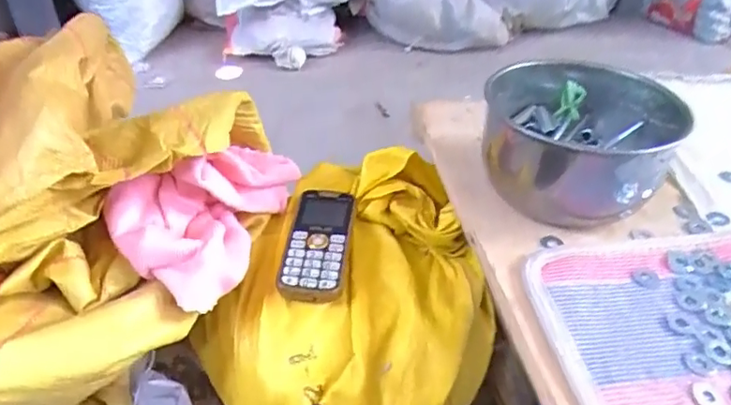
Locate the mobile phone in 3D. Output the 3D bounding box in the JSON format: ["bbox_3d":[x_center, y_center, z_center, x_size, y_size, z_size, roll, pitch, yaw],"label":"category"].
[{"bbox_3d":[-0.043,0.034,0.509,0.057,0.015,0.127,7,51,-1],"label":"mobile phone"}]

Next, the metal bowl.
[{"bbox_3d":[0.191,-0.059,0.502,0.161,0.087,0.159,1,38,-1],"label":"metal bowl"}]

